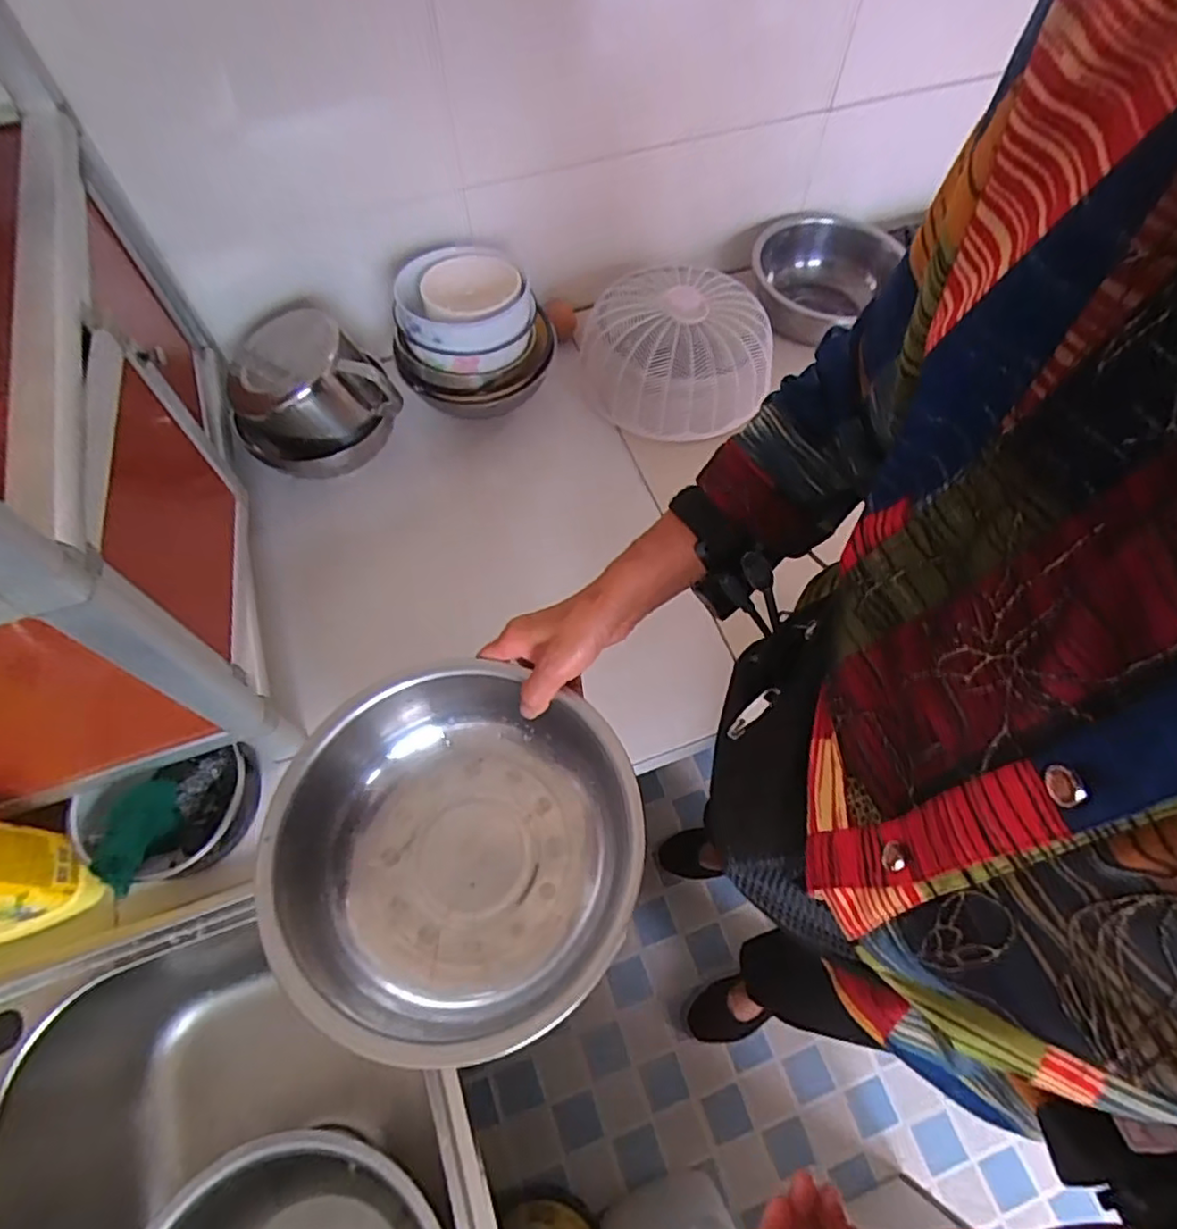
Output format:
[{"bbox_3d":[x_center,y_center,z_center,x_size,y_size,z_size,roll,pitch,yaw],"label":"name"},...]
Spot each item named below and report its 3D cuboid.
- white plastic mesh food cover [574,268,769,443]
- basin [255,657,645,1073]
[{"bbox_3d":[0.103,-0.312,0.772,0.199,0.092,0.190,-18,65,-9],"label":"white plastic mesh food cover"},{"bbox_3d":[-0.087,0.161,0.460,0.235,0.086,0.234,0,63,1],"label":"basin"}]

